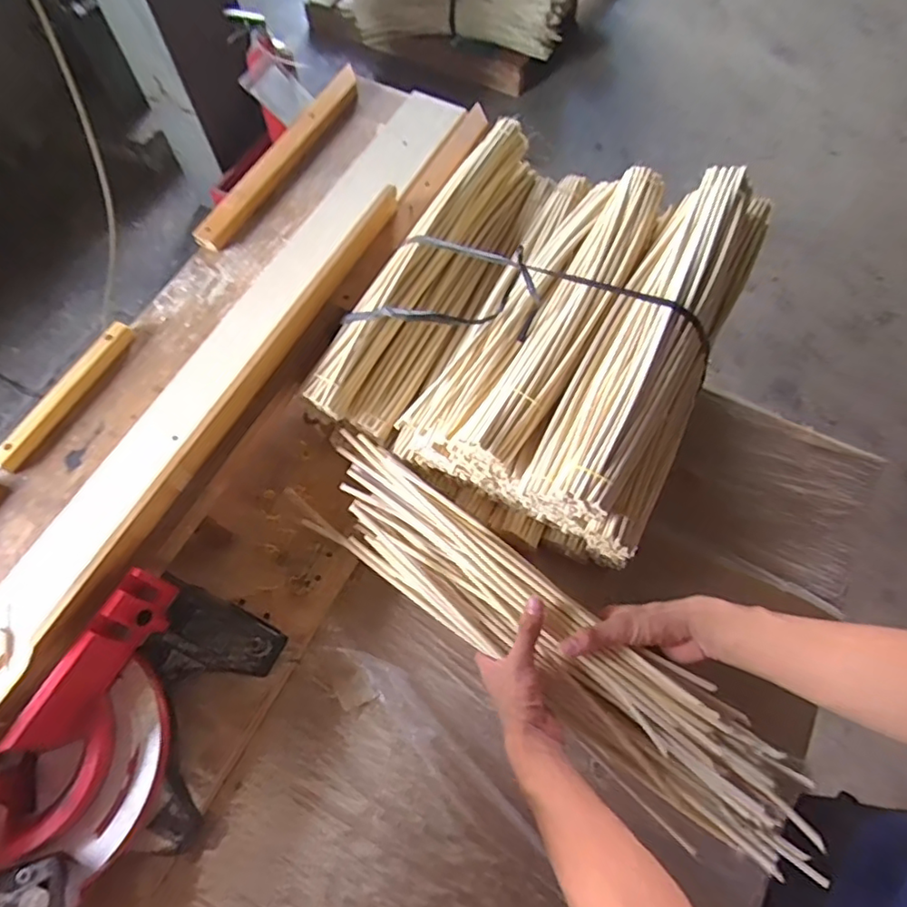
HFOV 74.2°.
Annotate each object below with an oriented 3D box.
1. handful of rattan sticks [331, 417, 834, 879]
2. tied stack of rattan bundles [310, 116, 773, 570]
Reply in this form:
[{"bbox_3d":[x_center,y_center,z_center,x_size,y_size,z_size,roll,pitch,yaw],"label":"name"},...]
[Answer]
[{"bbox_3d":[0.087,0.196,0.651,0.608,0.052,0.133,35,100,20],"label":"handful of rattan sticks"},{"bbox_3d":[0.109,-0.160,0.768,0.423,0.207,0.483,25,68,12],"label":"tied stack of rattan bundles"}]

